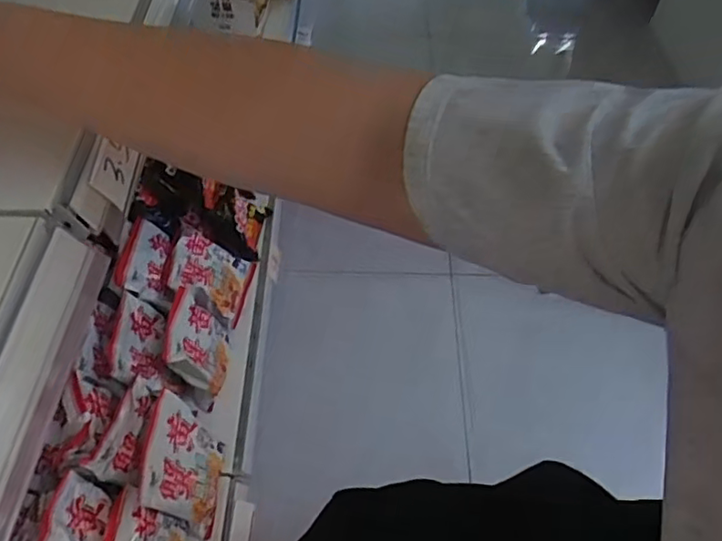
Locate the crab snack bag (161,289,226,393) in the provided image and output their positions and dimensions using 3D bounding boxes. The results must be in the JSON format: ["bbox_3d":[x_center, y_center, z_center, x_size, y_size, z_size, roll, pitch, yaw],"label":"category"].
[{"bbox_3d":[-0.223,0.096,0.826,0.035,0.109,0.119,-26,48,21],"label":"crab snack bag"}]

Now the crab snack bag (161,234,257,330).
[{"bbox_3d":[-0.220,0.009,0.906,0.030,0.140,0.119,-29,44,33],"label":"crab snack bag"}]

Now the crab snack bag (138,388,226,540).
[{"bbox_3d":[-0.213,0.233,0.731,0.045,0.131,0.134,-24,45,27],"label":"crab snack bag"}]

